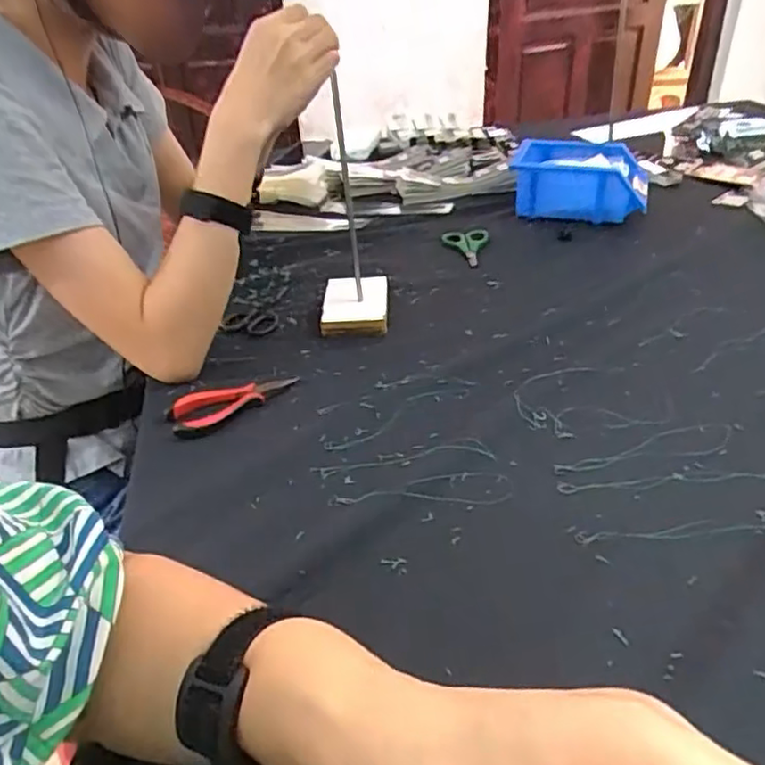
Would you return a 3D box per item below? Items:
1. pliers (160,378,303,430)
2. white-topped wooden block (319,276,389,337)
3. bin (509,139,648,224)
[{"bbox_3d":[-0.137,0.015,0.594,0.117,0.015,0.041,-23,40,-25],"label":"pliers"},{"bbox_3d":[-0.030,-0.087,0.721,0.071,0.018,0.105,-2,36,3],"label":"white-topped wooden block"},{"bbox_3d":[0.282,-0.289,0.932,0.181,0.081,0.136,2,36,8],"label":"bin"}]

